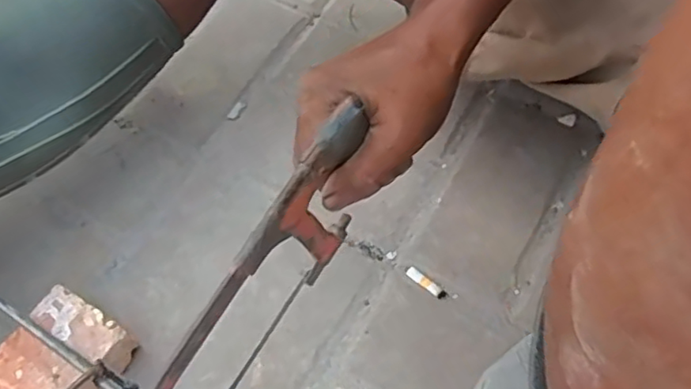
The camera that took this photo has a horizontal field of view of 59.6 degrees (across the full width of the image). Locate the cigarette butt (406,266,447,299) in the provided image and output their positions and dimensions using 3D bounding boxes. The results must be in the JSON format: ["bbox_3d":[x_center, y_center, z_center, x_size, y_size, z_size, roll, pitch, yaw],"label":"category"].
[{"bbox_3d":[0.069,0.075,0.517,0.039,0.004,0.010,38,71,20],"label":"cigarette butt"}]

